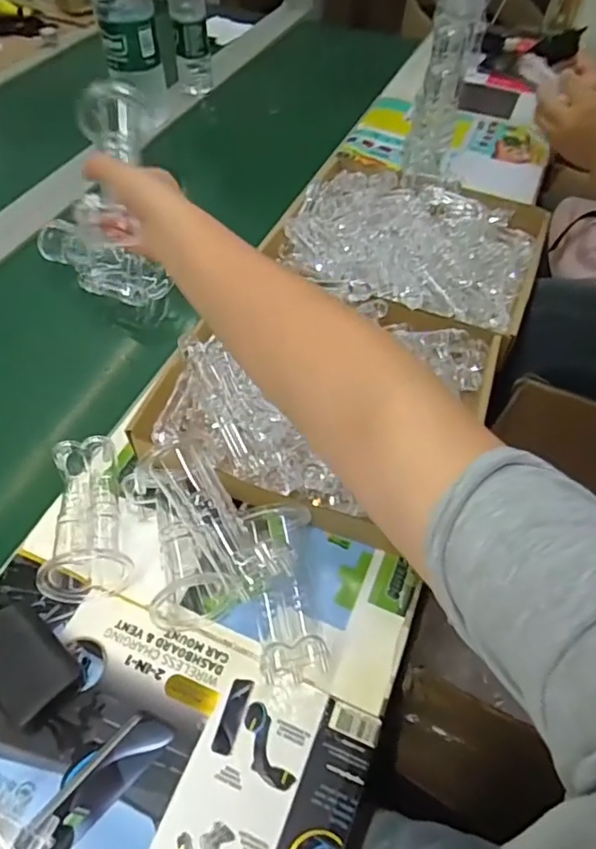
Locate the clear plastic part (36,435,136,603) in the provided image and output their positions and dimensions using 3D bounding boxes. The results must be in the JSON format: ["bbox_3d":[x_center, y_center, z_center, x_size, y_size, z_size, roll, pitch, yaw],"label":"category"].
[{"bbox_3d":[-0.184,0.081,0.493,0.070,0.049,0.139,-10,53,-11],"label":"clear plastic part"}]

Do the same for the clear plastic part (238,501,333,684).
[{"bbox_3d":[-0.012,0.131,0.449,0.061,0.051,0.138,-7,67,-9],"label":"clear plastic part"}]

